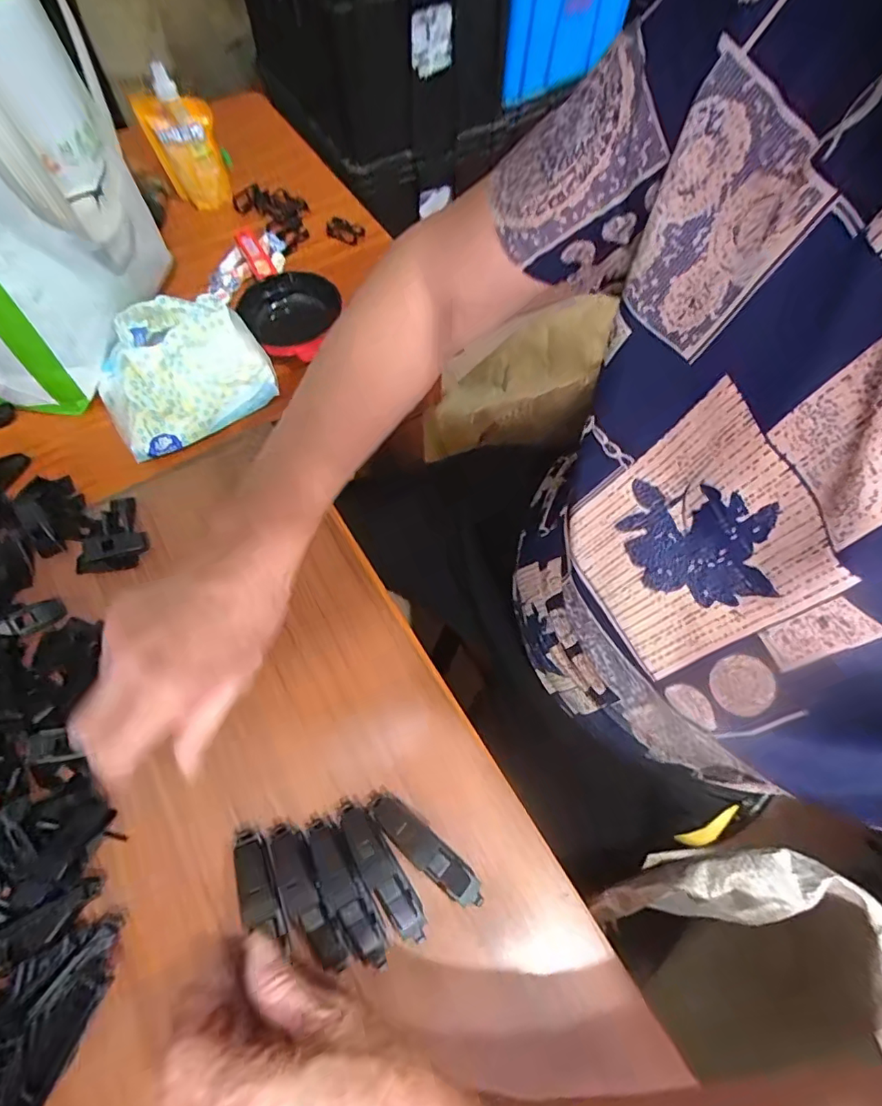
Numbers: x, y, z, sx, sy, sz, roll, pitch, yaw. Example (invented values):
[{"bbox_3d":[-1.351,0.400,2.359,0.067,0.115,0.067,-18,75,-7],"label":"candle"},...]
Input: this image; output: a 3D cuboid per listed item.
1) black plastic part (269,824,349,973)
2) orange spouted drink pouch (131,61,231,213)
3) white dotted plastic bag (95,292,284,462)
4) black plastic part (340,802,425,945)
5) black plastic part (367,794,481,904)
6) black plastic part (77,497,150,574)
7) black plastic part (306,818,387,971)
[{"bbox_3d":[-0.076,0.194,0.295,0.021,0.025,0.080,-29,70,-15],"label":"black plastic part"},{"bbox_3d":[-0.256,-0.410,0.514,0.061,0.109,0.041,-19,67,-11],"label":"orange spouted drink pouch"},{"bbox_3d":[-0.213,-0.151,0.421,0.130,0.071,0.104,-29,69,-15],"label":"white dotted plastic bag"},{"bbox_3d":[-0.035,0.183,0.300,0.018,0.023,0.083,-30,70,-15],"label":"black plastic part"},{"bbox_3d":[-0.010,0.176,0.306,0.081,0.020,0.019,36,68,13],"label":"black plastic part"},{"bbox_3d":[-0.246,-0.016,0.384,0.046,0.020,0.058,-11,66,-8],"label":"black plastic part"},{"bbox_3d":[-0.054,0.193,0.295,0.021,0.023,0.082,-26,69,-14],"label":"black plastic part"}]

